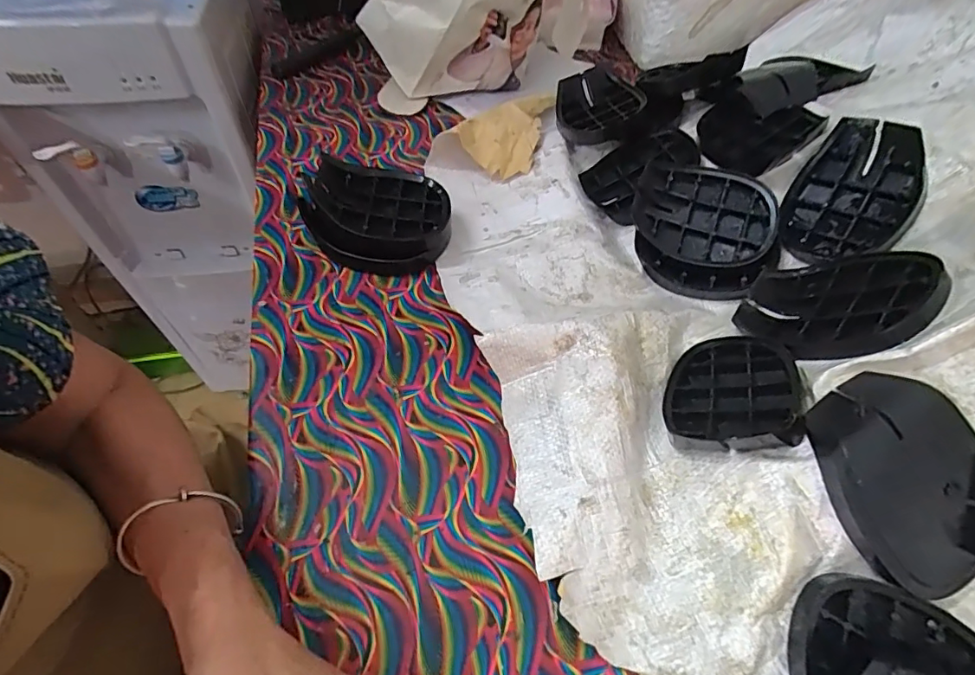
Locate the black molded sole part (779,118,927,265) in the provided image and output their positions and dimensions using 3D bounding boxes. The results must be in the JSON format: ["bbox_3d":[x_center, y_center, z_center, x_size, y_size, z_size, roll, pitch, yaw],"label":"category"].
[{"bbox_3d":[0.292,-0.117,0.406,0.088,0.022,0.123,9,70,39],"label":"black molded sole part"}]

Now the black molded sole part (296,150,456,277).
[{"bbox_3d":[-0.100,-0.111,0.460,0.137,0.045,0.099,20,57,12],"label":"black molded sole part"}]

